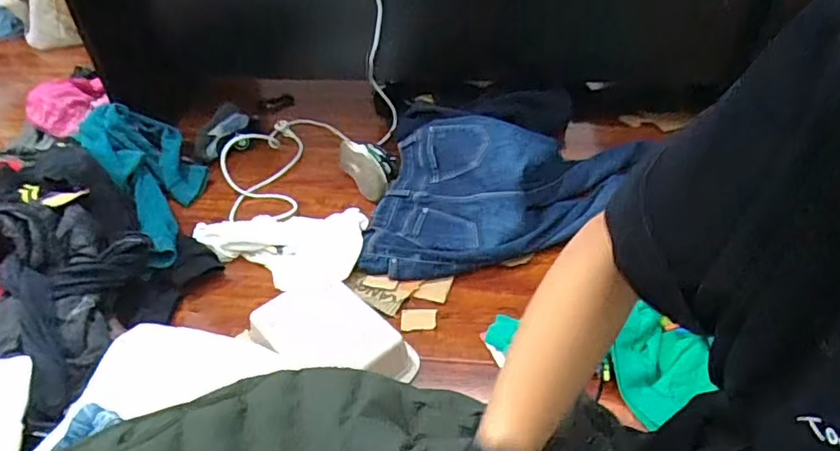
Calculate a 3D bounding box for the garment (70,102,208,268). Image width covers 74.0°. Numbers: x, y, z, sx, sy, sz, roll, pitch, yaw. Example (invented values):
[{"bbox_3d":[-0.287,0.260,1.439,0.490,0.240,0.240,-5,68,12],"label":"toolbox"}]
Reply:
[{"bbox_3d":[-0.537,-0.093,1.166,0.207,0.154,0.463,-30,48,-29],"label":"garment"}]

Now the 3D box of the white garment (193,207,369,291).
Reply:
[{"bbox_3d":[-0.273,0.044,1.070,0.335,0.054,0.219,3,40,8],"label":"white garment"}]

